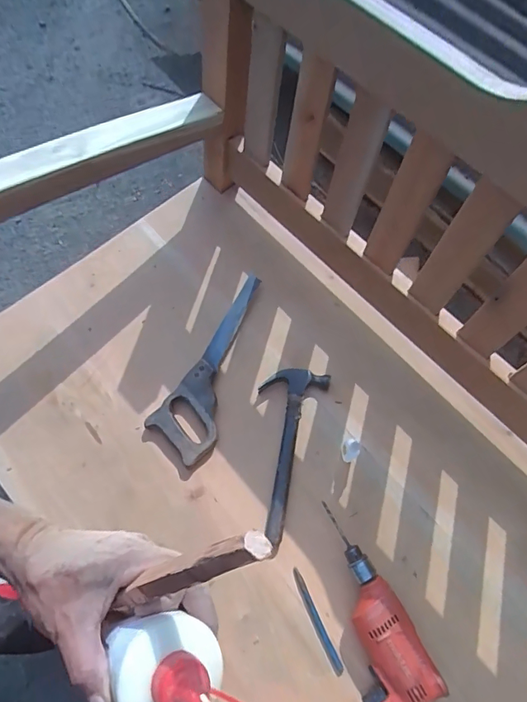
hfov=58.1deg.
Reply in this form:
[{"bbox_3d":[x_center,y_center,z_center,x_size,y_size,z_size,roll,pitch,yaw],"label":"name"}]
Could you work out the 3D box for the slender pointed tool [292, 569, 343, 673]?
[{"bbox_3d":[0.079,0.395,0.694,0.014,0.009,0.143,-24,71,-9],"label":"slender pointed tool"}]

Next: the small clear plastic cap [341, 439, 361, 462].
[{"bbox_3d":[0.140,0.159,0.763,0.026,0.067,0.031,-42,75,-14],"label":"small clear plastic cap"}]

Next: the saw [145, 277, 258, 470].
[{"bbox_3d":[-0.065,0.023,0.824,0.114,0.030,0.339,30,72,11],"label":"saw"}]

